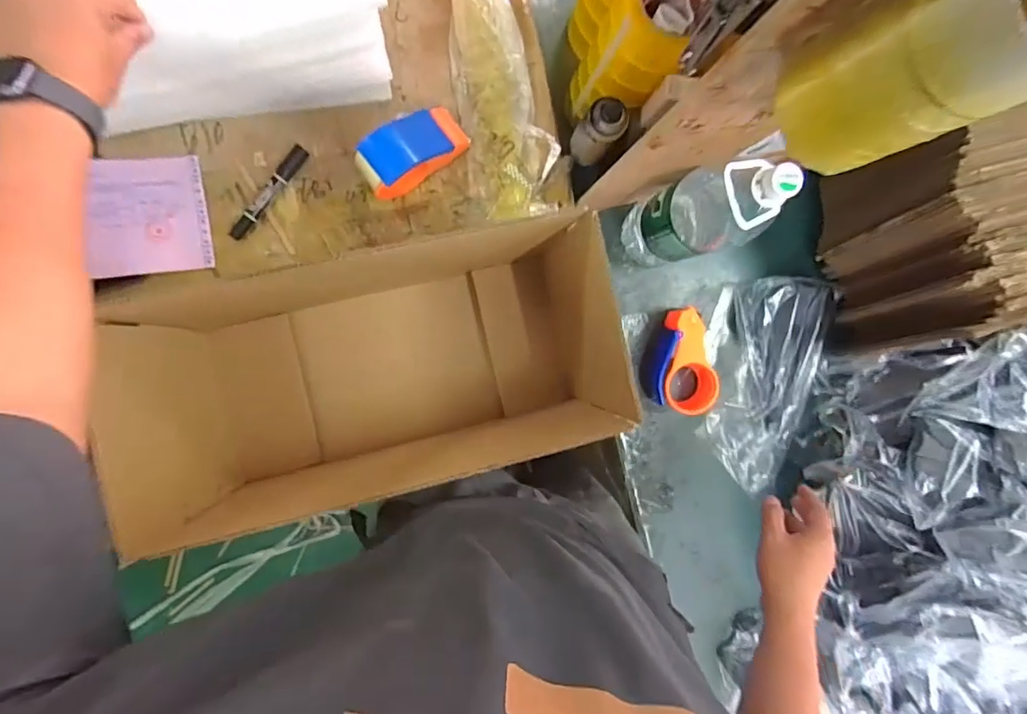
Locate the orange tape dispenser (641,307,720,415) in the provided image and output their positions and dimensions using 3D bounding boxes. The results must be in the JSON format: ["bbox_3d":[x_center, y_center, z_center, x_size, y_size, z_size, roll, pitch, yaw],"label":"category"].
[{"bbox_3d":[0.270,0.011,0.835,0.109,0.076,0.144,23,90,-9],"label":"orange tape dispenser"}]

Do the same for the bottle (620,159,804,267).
[{"bbox_3d":[0.238,-0.180,0.683,0.100,0.328,0.094,-14,95,-7],"label":"bottle"}]

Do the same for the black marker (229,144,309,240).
[{"bbox_3d":[-0.309,-0.208,0.677,0.022,0.017,0.141,35,89,-8],"label":"black marker"}]

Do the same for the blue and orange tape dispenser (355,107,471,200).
[{"bbox_3d":[-0.126,-0.257,0.665,0.136,0.065,0.069,-38,98,-4],"label":"blue and orange tape dispenser"}]

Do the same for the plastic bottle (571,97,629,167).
[{"bbox_3d":[0.112,-0.297,0.709,0.051,0.117,0.047,0,94,-8],"label":"plastic bottle"}]

